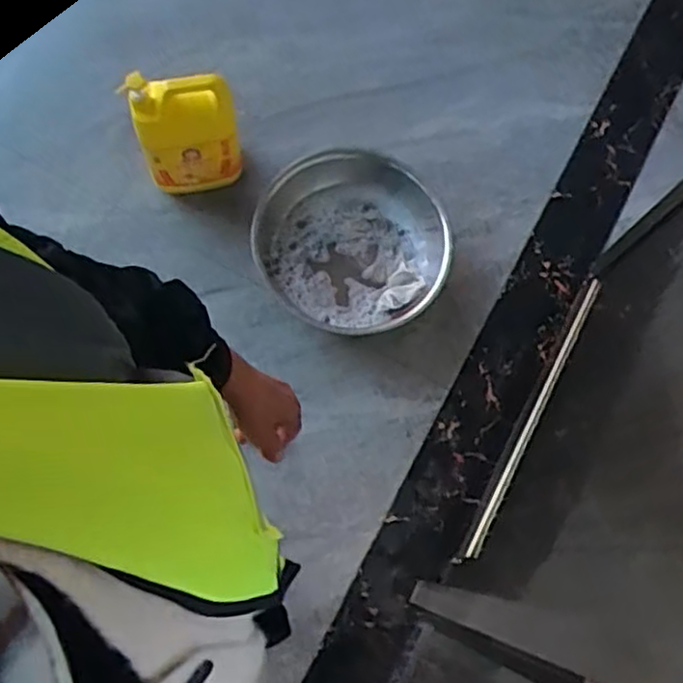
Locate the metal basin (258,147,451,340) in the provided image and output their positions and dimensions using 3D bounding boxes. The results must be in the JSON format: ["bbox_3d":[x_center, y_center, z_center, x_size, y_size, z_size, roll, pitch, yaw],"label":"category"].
[{"bbox_3d":[0.020,-0.212,1.519,0.387,0.130,0.412,1,73,-4],"label":"metal basin"}]

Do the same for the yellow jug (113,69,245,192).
[{"bbox_3d":[-0.317,-0.427,1.497,0.198,0.305,0.109,-6,74,-6],"label":"yellow jug"}]

